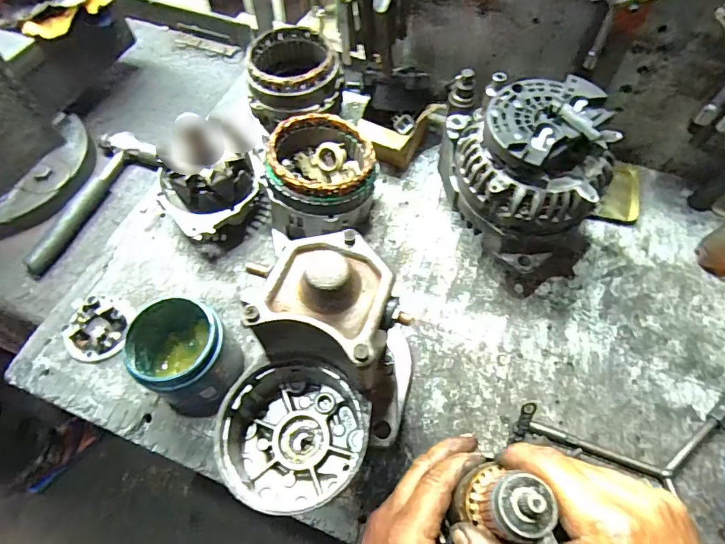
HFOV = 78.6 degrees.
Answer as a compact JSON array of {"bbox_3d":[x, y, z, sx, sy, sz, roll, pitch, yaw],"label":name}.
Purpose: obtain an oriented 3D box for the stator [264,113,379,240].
[{"bbox_3d":[-0.050,-0.113,0.559,0.130,0.108,0.143,0,61,0],"label":"stator"}]

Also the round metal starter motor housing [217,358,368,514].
[{"bbox_3d":[-0.043,0.103,0.281,0.085,0.057,0.087,0,61,0],"label":"round metal starter motor housing"}]

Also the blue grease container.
[{"bbox_3d":[-0.183,0.084,0.445,0.081,0.082,0.080,17,62,9],"label":"blue grease container"}]

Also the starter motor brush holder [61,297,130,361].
[{"bbox_3d":[-0.310,0.063,0.513,0.070,0.025,0.075,0,61,0],"label":"starter motor brush holder"}]

